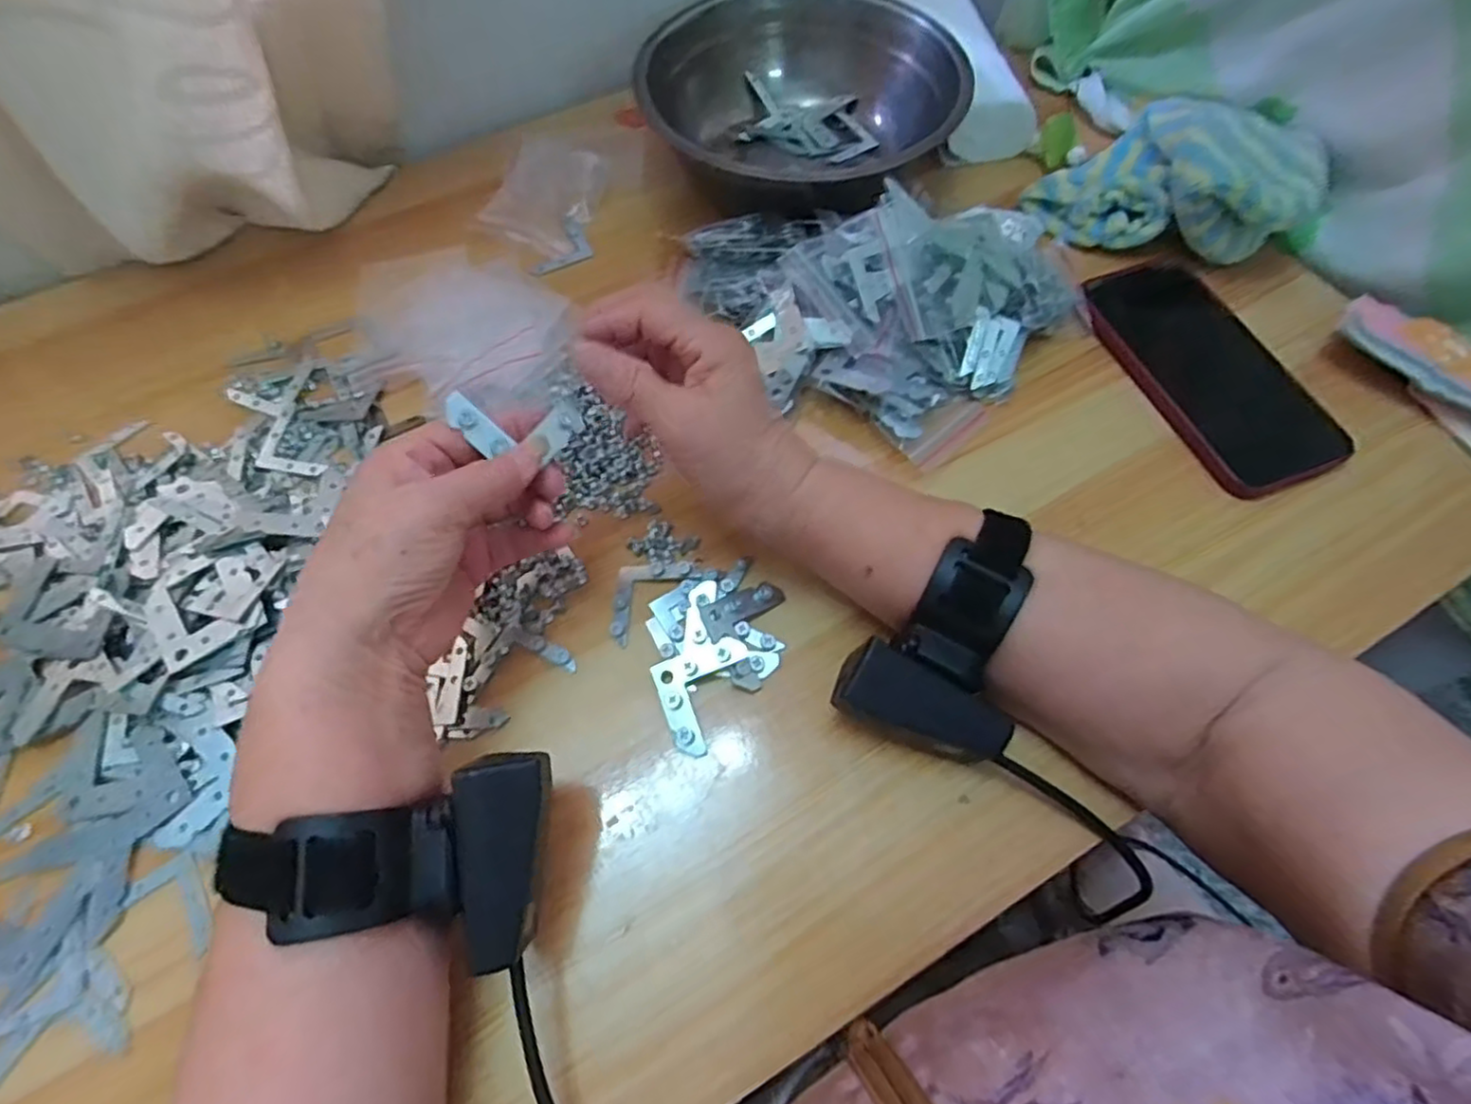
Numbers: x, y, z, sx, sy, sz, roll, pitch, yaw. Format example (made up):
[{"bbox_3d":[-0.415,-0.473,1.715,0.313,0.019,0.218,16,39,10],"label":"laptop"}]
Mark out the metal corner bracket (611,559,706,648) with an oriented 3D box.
[{"bbox_3d":[-0.046,0.017,0.351,0.030,0.004,0.056,41,71,19],"label":"metal corner bracket"}]

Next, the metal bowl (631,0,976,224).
[{"bbox_3d":[0.053,-0.303,0.480,0.197,0.073,0.203,35,69,17],"label":"metal bowl"}]

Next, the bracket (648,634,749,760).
[{"bbox_3d":[-0.011,0.065,0.323,0.045,0.010,0.044,-20,64,-9],"label":"bracket"}]

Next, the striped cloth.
[{"bbox_3d":[0.280,-0.250,0.450,0.160,0.049,0.117,8,63,5],"label":"striped cloth"}]

